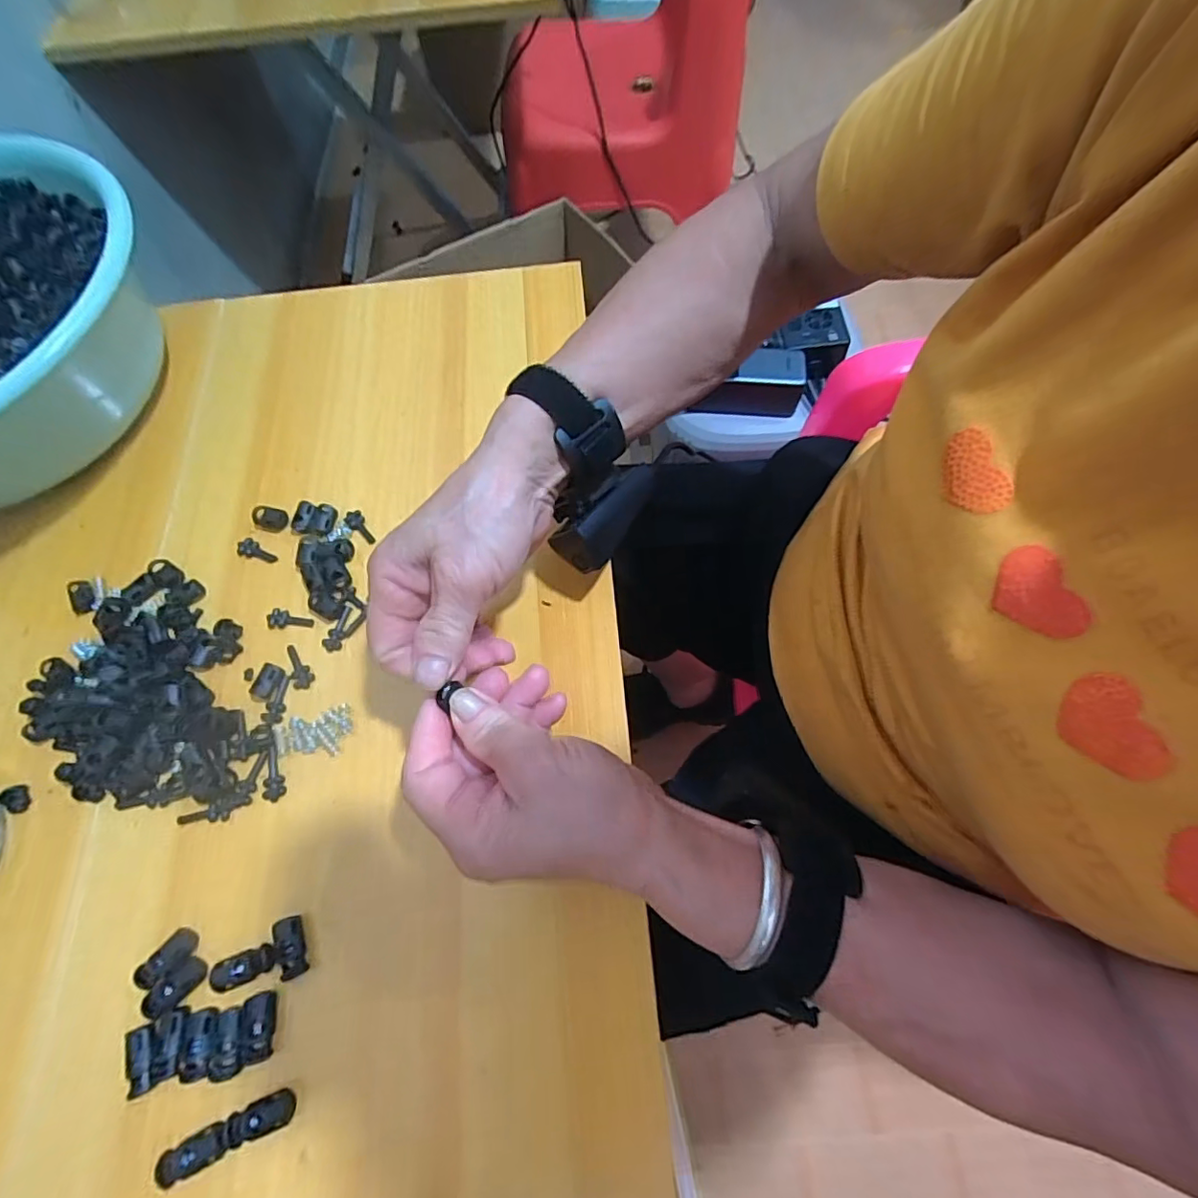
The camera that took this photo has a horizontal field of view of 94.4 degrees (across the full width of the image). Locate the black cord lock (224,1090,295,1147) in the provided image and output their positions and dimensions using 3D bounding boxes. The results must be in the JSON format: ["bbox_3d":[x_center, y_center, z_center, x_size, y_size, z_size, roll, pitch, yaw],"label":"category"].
[{"bbox_3d":[-0.153,0.233,0.249,0.028,0.007,0.013,-17,67,-5],"label":"black cord lock"}]

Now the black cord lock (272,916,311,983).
[{"bbox_3d":[-0.152,0.172,0.274,0.013,0.008,0.027,-25,68,-8],"label":"black cord lock"}]

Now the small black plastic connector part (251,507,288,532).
[{"bbox_3d":[-0.219,-0.053,0.368,0.022,0.007,0.015,4,67,4],"label":"small black plastic connector part"}]

